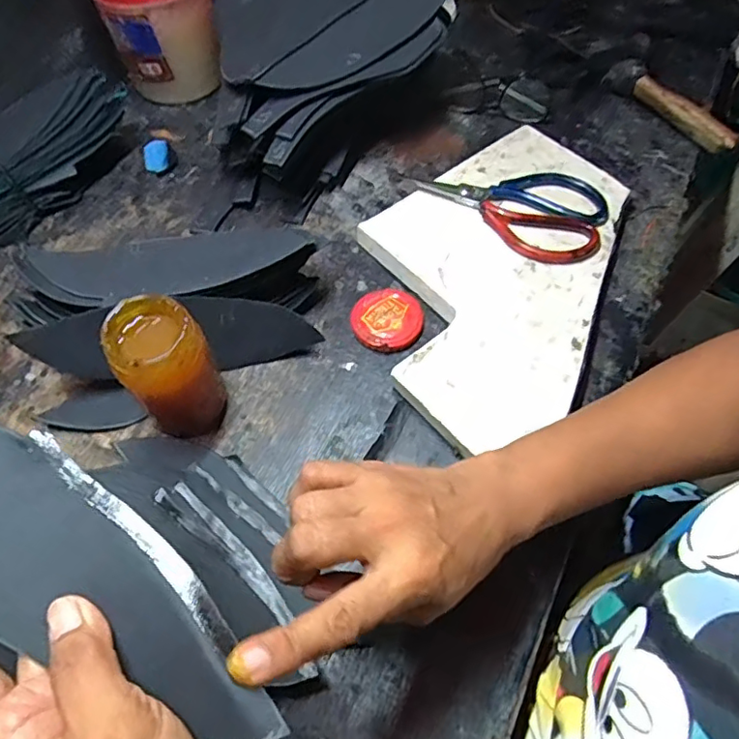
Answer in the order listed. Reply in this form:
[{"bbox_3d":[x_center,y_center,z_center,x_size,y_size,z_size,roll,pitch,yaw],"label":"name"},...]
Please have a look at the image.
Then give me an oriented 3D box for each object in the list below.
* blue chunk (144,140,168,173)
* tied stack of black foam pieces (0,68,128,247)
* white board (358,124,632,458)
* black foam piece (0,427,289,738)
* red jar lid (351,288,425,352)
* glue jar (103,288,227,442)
[{"bbox_3d":[-0.217,-0.217,0.579,0.028,0.028,0.021,-26,63,-11],"label":"blue chunk"},{"bbox_3d":[-0.337,-0.184,0.535,0.083,0.076,0.247,28,66,17],"label":"tied stack of black foam pieces"},{"bbox_3d":[0.096,-0.091,0.492,0.199,0.029,0.330,19,64,13],"label":"white board"},{"bbox_3d":[-0.124,0.075,0.225,0.207,0.020,0.064,30,66,7],"label":"black foam piece"},{"bbox_3d":[0.015,-0.042,0.476,0.058,0.011,0.057,-1,61,2],"label":"red jar lid"},{"bbox_3d":[-0.136,0.003,0.397,0.056,0.111,0.054,-1,61,2],"label":"glue jar"}]

